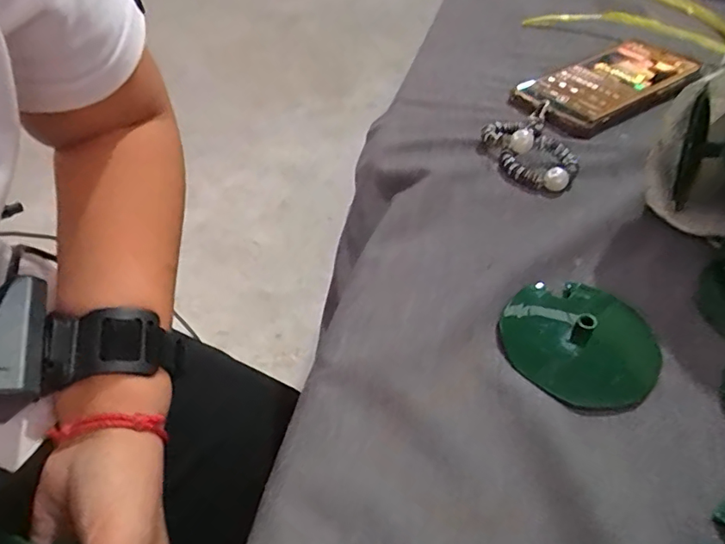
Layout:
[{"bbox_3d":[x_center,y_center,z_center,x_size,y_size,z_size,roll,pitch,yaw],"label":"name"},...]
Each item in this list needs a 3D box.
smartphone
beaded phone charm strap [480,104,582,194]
[{"bbox_3d":[0.210,-0.160,0.435,0.175,0.013,0.084,-26,51,-23],"label":"smartphone"},{"bbox_3d":[0.119,-0.088,0.362,0.052,0.020,0.078,-8,47,-7],"label":"beaded phone charm strap"}]

